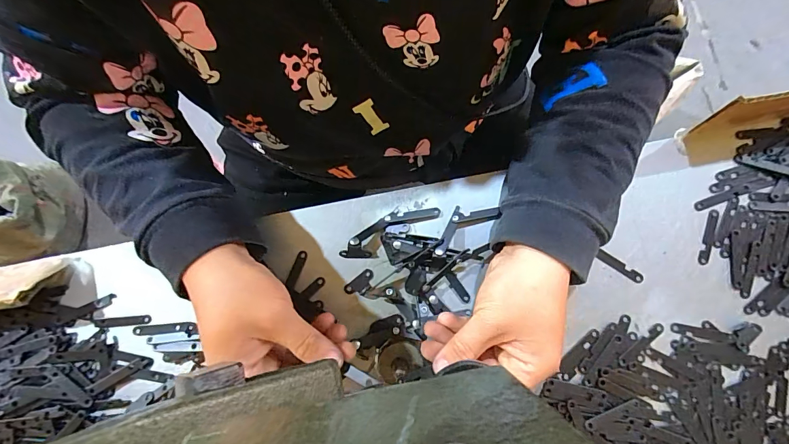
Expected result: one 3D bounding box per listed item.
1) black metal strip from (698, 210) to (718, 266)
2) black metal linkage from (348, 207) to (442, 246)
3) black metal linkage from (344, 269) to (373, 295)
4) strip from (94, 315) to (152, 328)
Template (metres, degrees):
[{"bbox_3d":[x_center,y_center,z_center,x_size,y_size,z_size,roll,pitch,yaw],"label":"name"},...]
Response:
[{"bbox_3d":[0.286,0.014,0.347,0.008,0.004,0.052,19,81,5],"label":"black metal strip"},{"bbox_3d":[-0.001,-0.001,0.347,0.084,0.013,0.019,-21,80,-2],"label":"black metal linkage"},{"bbox_3d":[-0.031,0.056,0.344,0.030,0.006,0.015,-36,81,-5],"label":"black metal linkage"},{"bbox_3d":[-0.248,0.091,0.348,0.047,0.004,0.009,-3,69,-2],"label":"strip"}]

